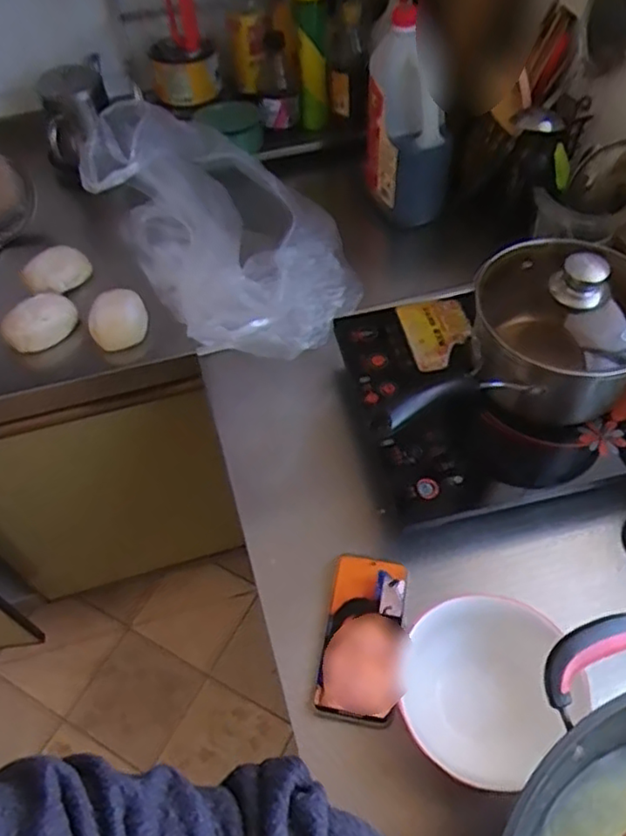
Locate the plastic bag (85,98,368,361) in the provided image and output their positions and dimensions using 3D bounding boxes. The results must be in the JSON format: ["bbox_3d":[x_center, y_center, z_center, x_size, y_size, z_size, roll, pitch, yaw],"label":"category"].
[{"bbox_3d":[-0.123,-0.244,0.821,0.231,0.161,0.445,-29,57,-17],"label":"plastic bag"}]

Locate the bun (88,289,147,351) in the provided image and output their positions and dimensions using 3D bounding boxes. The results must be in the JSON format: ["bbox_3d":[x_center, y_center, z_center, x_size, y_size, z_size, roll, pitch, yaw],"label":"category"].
[{"bbox_3d":[-0.251,-0.127,0.827,0.072,0.052,0.058,-16,55,-8],"label":"bun"}]

